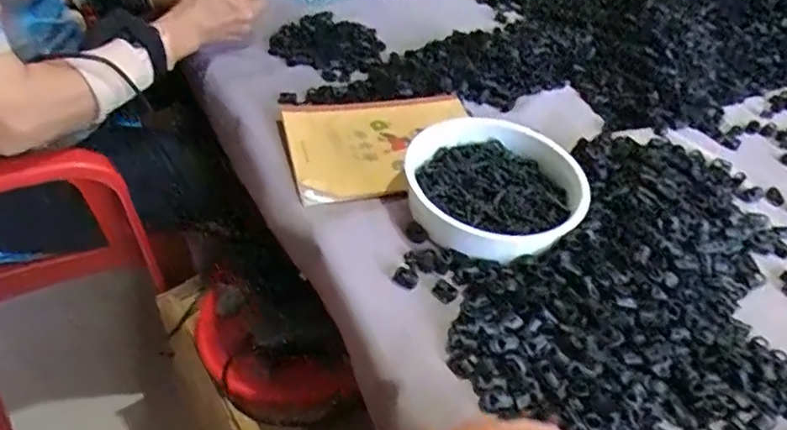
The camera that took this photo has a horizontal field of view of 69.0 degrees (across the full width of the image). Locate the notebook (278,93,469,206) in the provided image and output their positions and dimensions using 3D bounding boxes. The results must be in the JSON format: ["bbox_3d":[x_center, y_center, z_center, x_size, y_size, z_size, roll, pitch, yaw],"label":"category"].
[{"bbox_3d":[-0.008,-0.078,0.603,0.199,0.012,0.148,-7,47,-13],"label":"notebook"}]

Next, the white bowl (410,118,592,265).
[{"bbox_3d":[0.091,-0.031,0.534,0.156,0.050,0.163,3,46,-3],"label":"white bowl"}]

